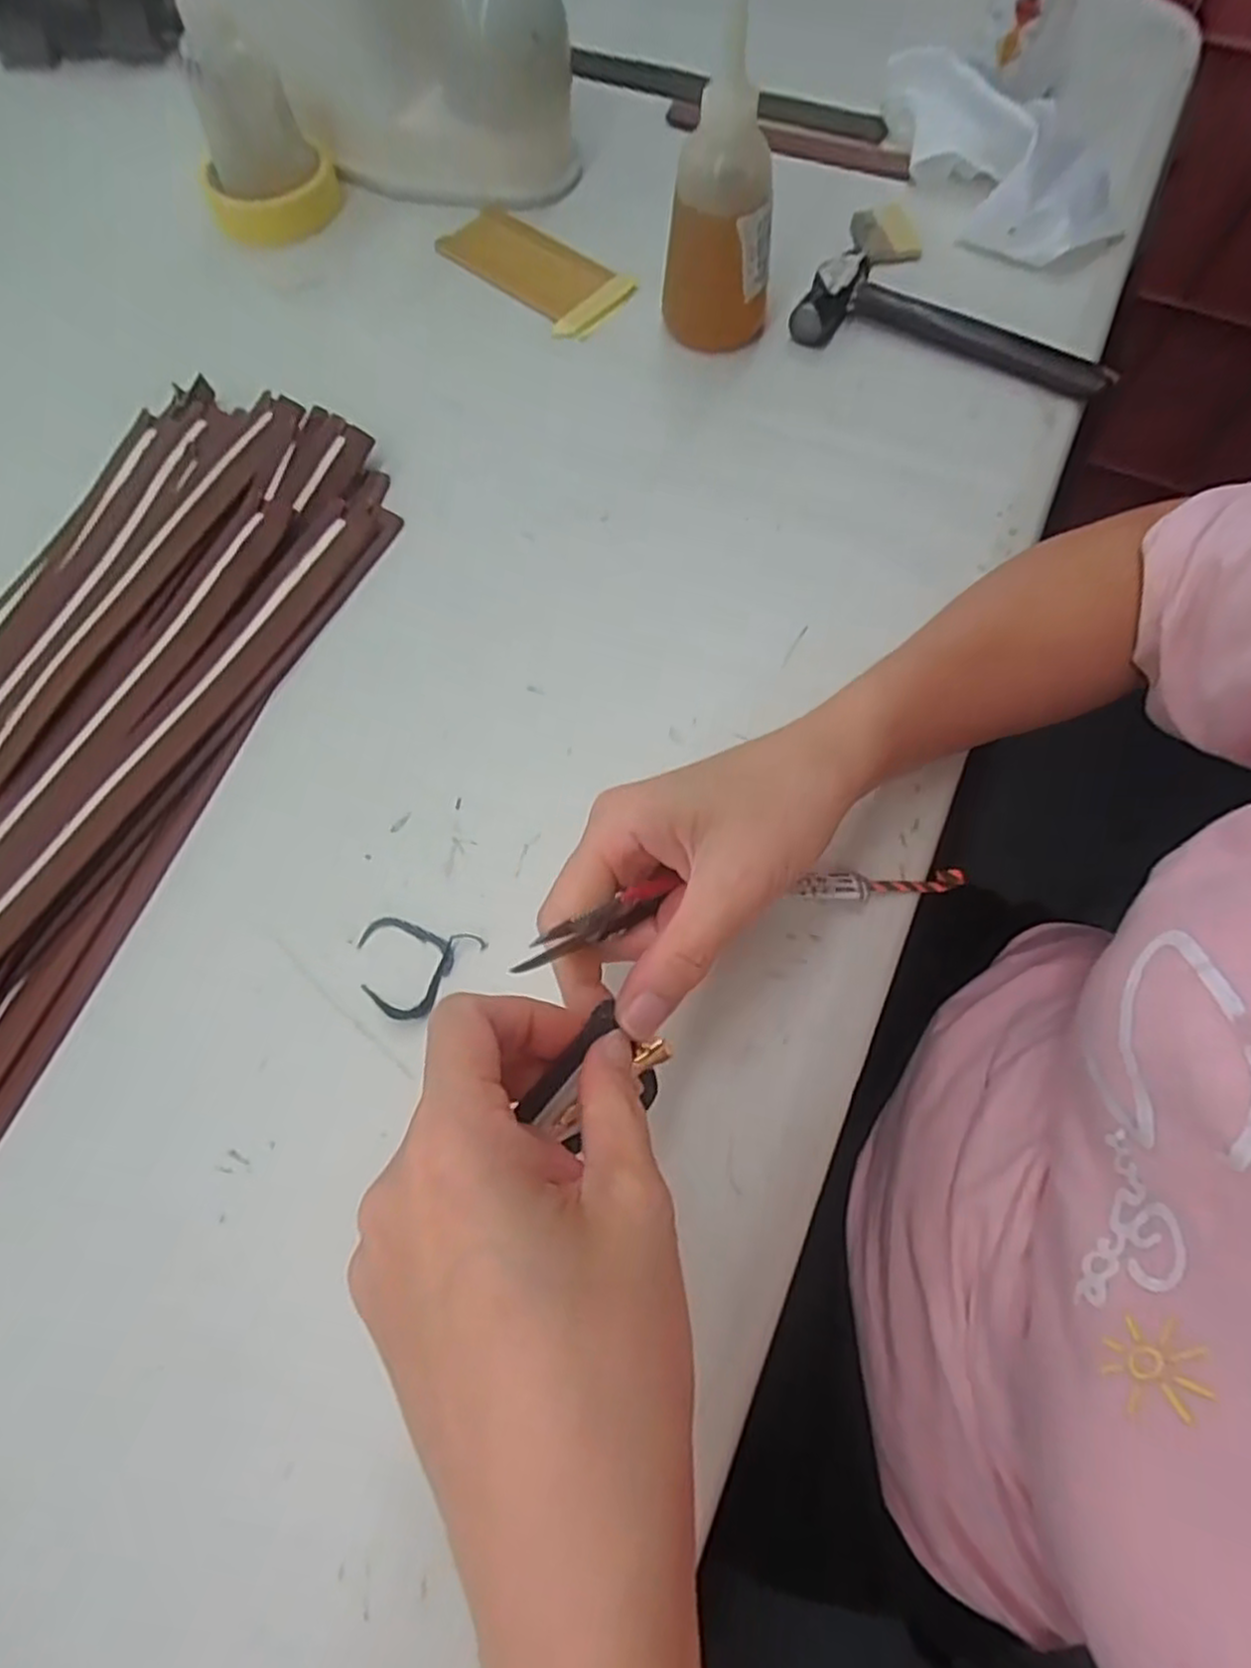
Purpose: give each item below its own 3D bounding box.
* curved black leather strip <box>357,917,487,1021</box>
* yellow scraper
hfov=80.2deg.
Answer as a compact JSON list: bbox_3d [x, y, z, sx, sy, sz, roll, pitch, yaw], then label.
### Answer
[{"bbox_3d":[-0.093,0.059,0.323,0.055,0.006,0.042,11,68,6],"label":"curved black leather strip"},{"bbox_3d":[-0.062,-0.380,0.496,0.141,0.010,0.062,41,74,16],"label":"yellow scraper"}]

